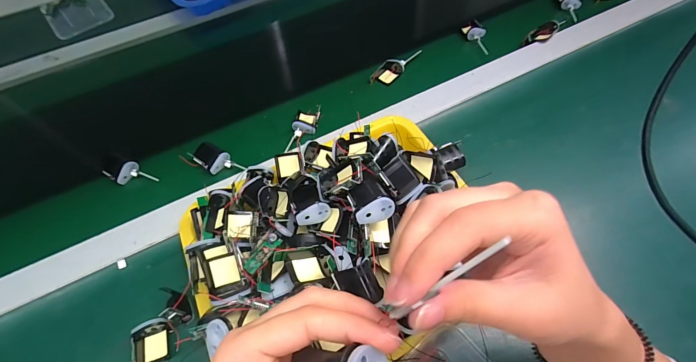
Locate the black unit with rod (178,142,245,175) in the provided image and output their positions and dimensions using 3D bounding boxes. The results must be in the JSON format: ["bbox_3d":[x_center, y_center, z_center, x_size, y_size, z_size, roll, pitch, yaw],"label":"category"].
[{"bbox_3d":[-0.193,-0.029,0.455,0.081,0.019,0.038,21,64,16],"label":"black unit with rod"}]

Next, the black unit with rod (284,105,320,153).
[{"bbox_3d":[-0.066,-0.081,0.480,0.036,0.018,0.093,6,60,7],"label":"black unit with rod"}]

